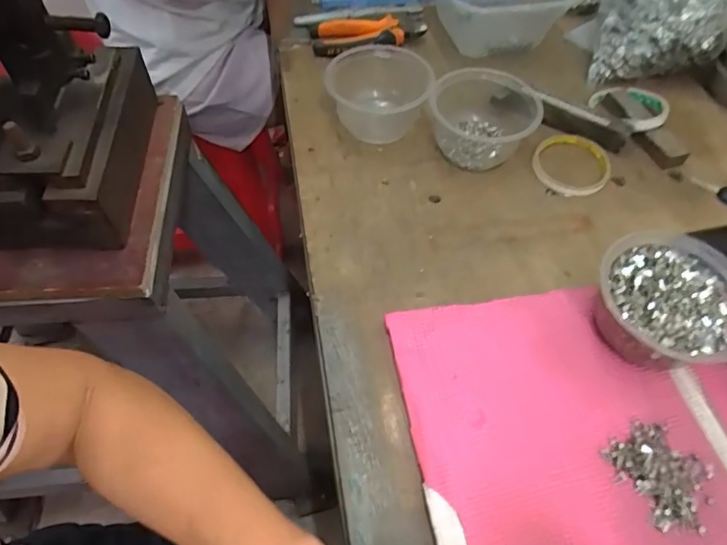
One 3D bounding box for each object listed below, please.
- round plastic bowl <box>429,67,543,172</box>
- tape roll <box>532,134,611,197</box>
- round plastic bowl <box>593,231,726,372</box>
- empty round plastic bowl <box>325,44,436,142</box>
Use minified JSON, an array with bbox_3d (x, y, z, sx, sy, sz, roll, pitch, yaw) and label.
[{"bbox_3d":[0.133,-0.175,0.555,0.109,0.068,0.112,0,55,0],"label":"round plastic bowl"},{"bbox_3d":[0.231,-0.121,0.560,0.082,0.009,0.089,0,55,0],"label":"tape roll"},{"bbox_3d":[0.251,0.029,0.418,0.120,0.063,0.114,0,55,0],"label":"round plastic bowl"},{"bbox_3d":[0.017,-0.200,0.571,0.112,0.059,0.111,-7,56,-5],"label":"empty round plastic bowl"}]

